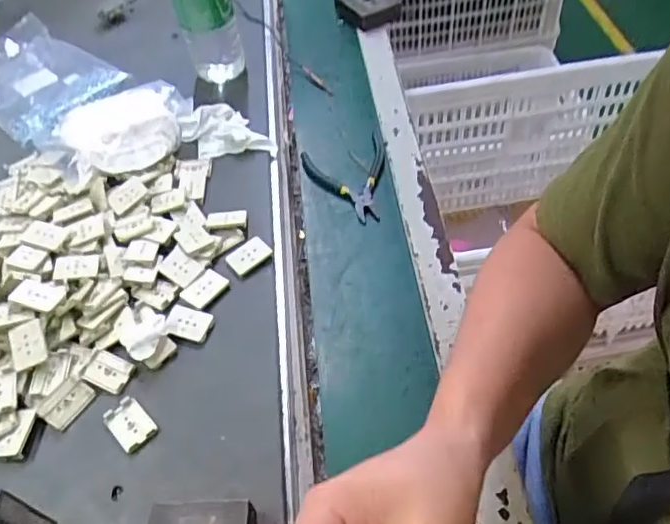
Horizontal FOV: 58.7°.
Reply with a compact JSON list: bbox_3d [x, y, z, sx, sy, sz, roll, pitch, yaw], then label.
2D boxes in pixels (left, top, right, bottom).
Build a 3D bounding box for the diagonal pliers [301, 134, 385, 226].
[{"bbox_3d":[0.020,-0.090,0.648,0.091,0.008,0.122,-15,50,-6],"label":"diagonal pliers"}]

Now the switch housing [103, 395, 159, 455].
[{"bbox_3d":[-0.156,0.123,0.453,0.027,0.004,0.042,-38,56,-24],"label":"switch housing"}]

